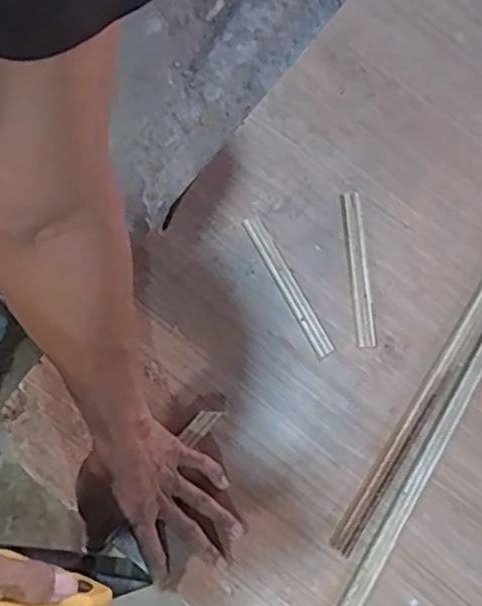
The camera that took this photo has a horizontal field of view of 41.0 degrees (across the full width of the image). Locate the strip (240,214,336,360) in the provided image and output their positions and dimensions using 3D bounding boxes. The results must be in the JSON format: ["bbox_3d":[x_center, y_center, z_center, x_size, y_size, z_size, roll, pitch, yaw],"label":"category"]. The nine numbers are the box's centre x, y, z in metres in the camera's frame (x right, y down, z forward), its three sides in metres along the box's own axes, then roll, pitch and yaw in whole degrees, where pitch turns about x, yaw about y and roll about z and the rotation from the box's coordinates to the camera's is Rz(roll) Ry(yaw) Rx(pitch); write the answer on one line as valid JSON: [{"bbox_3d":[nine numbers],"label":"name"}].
[{"bbox_3d":[0.047,-0.017,0.638,0.020,0.005,0.155,-29,82,-6],"label":"strip"}]

